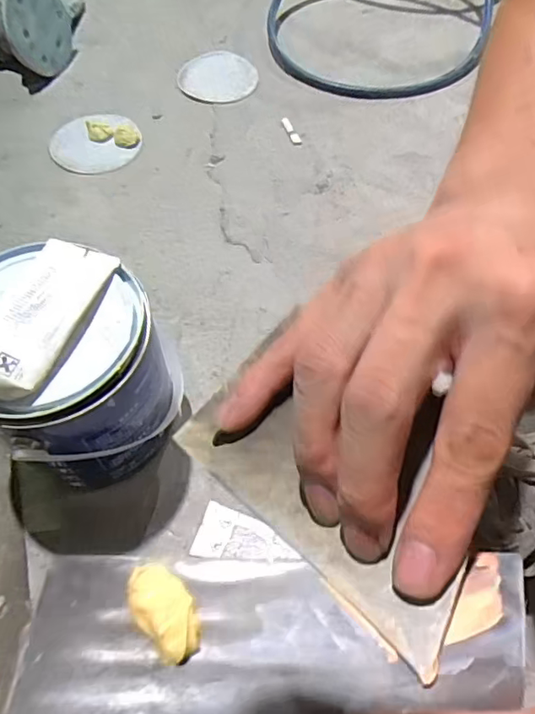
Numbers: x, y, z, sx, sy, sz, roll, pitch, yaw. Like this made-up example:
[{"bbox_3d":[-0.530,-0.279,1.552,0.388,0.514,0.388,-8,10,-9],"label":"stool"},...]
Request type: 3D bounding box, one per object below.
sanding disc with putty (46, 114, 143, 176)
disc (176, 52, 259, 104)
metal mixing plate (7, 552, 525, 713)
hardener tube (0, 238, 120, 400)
[{"bbox_3d":[-0.229,-0.284,0.715,0.115,0.010,0.104,6,60,1],"label":"sanding disc with putty"},{"bbox_3d":[-0.075,-0.416,0.802,0.115,0.005,0.116,1,60,-2],"label":"disc"},{"bbox_3d":[0.004,0.087,0.144,0.139,0.007,0.074,1,42,-2],"label":"metal mixing plate"},{"bbox_3d":[-0.159,-0.030,0.365,0.060,0.025,0.138,18,60,10],"label":"hardener tube"}]

